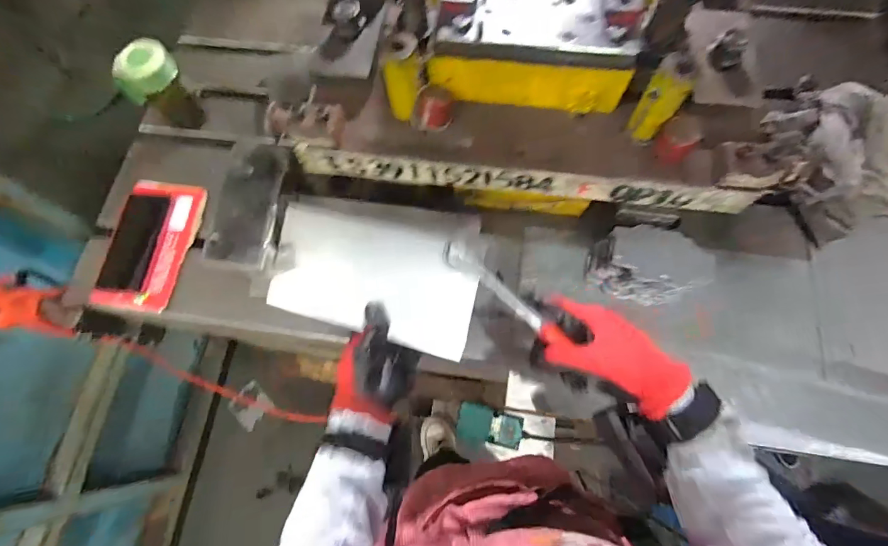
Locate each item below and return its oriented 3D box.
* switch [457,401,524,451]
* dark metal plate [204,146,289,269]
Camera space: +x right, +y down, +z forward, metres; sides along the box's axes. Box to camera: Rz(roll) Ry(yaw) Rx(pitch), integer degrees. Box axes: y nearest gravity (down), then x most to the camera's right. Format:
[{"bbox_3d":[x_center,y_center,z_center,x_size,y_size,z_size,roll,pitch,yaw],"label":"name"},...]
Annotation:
[{"bbox_3d":[0.135,0.451,1.209,0.199,0.067,0.100,10,71,6],"label":"switch"},{"bbox_3d":[-0.239,-0.084,0.498,0.068,0.021,0.156,7,73,-4],"label":"dark metal plate"}]

